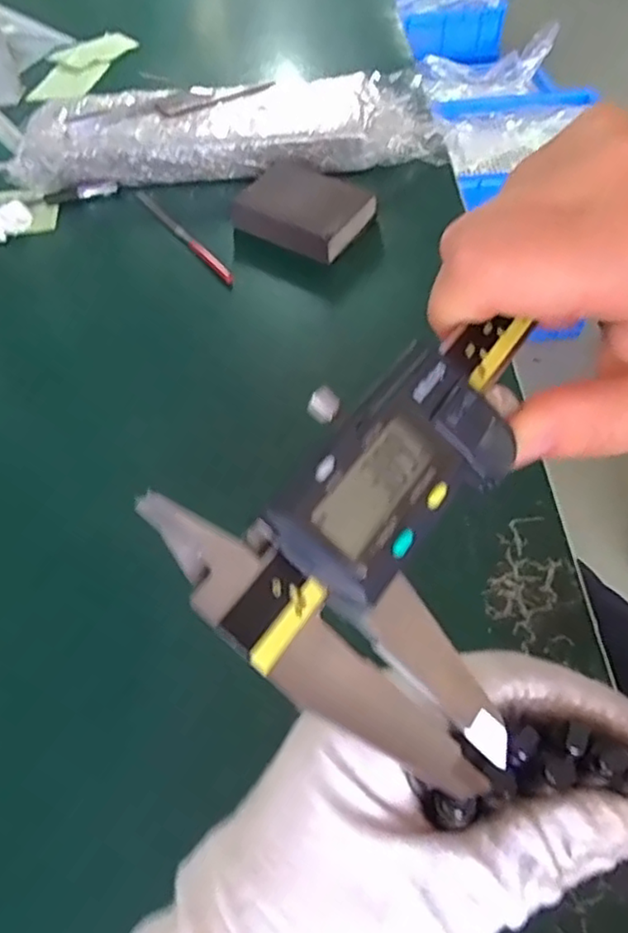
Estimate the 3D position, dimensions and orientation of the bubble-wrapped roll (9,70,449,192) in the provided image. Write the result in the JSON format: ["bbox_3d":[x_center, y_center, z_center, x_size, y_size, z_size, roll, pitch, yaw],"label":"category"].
[{"bbox_3d":[-0.070,-0.309,0.609,0.391,0.048,0.104,-1,53,2],"label":"bubble-wrapped roll"}]

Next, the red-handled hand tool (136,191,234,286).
[{"bbox_3d":[-0.110,-0.193,0.554,0.008,0.010,0.153,-32,58,-20],"label":"red-handled hand tool"}]

